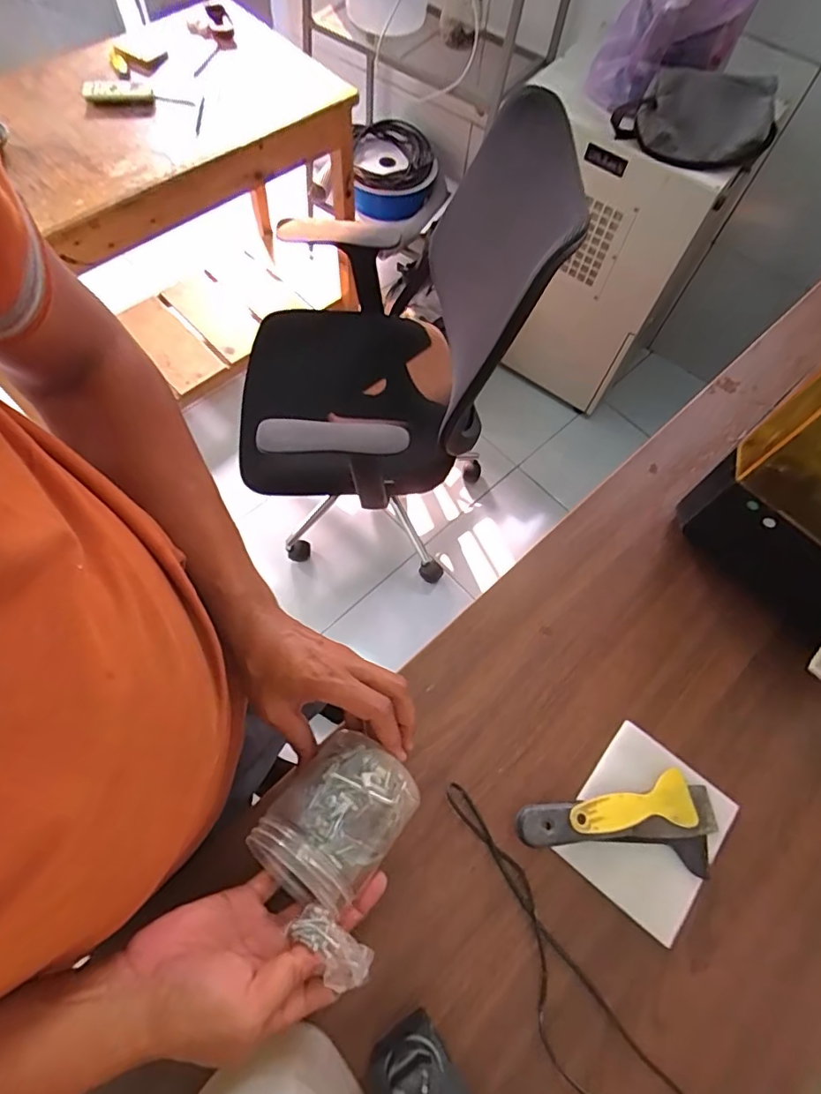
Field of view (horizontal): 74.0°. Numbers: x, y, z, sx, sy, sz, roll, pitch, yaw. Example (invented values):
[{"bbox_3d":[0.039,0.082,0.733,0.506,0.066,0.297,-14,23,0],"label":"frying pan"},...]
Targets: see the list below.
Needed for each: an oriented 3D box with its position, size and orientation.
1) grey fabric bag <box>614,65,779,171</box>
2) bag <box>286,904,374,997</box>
[{"bbox_3d":[0.535,-0.803,1.023,0.278,0.144,0.076,23,67,7],"label":"grey fabric bag"},{"bbox_3d":[-0.053,0.275,0.374,0.058,0.017,0.027,41,70,9],"label":"bag"}]

